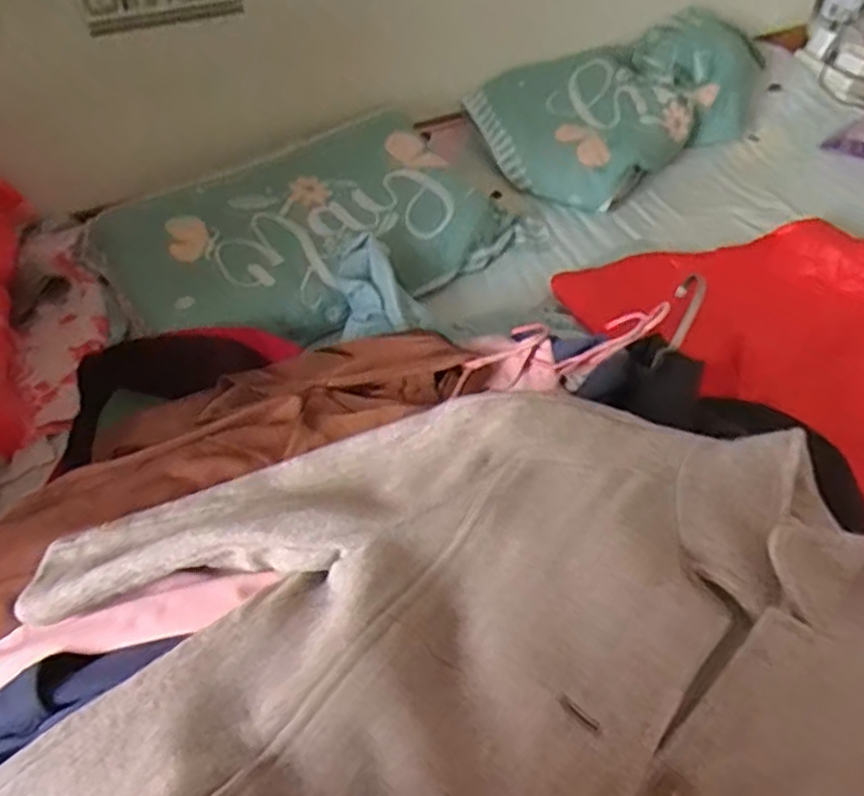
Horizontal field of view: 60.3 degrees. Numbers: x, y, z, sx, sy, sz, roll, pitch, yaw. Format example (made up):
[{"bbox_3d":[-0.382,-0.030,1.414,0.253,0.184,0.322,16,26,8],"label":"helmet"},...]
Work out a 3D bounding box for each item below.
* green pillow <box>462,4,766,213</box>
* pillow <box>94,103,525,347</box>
[{"bbox_3d":[0.382,-0.591,1.486,0.636,0.147,0.352,-33,53,-20],"label":"green pillow"},{"bbox_3d":[-0.209,-0.278,1.256,0.643,0.157,0.380,-28,52,-17],"label":"pillow"}]

